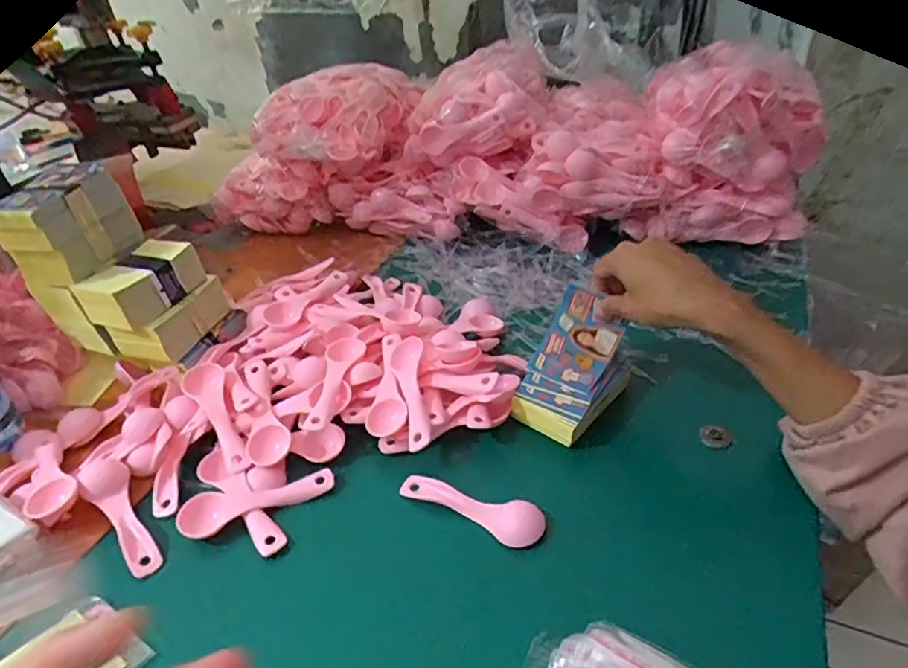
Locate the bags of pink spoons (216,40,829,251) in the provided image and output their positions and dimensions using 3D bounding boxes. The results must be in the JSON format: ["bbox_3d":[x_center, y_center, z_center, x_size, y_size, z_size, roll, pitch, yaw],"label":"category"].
[{"bbox_3d":[0.044,-0.241,0.742,0.714,0.186,0.221,10,39,19],"label":"bags of pink spoons"}]

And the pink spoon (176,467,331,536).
[{"bbox_3d":[-0.152,0.128,0.443,0.115,0.016,0.028,-15,37,-13],"label":"pink spoon"}]

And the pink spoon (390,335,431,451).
[{"bbox_3d":[-0.036,0.047,0.484,0.027,0.014,0.115,-9,50,-5],"label":"pink spoon"}]

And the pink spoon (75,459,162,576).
[{"bbox_3d":[-0.255,0.136,0.439,0.032,0.027,0.113,-32,44,-32],"label":"pink spoon"}]

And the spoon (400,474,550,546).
[{"bbox_3d":[0.012,0.128,0.423,0.113,0.019,0.031,15,41,25],"label":"spoon"}]

